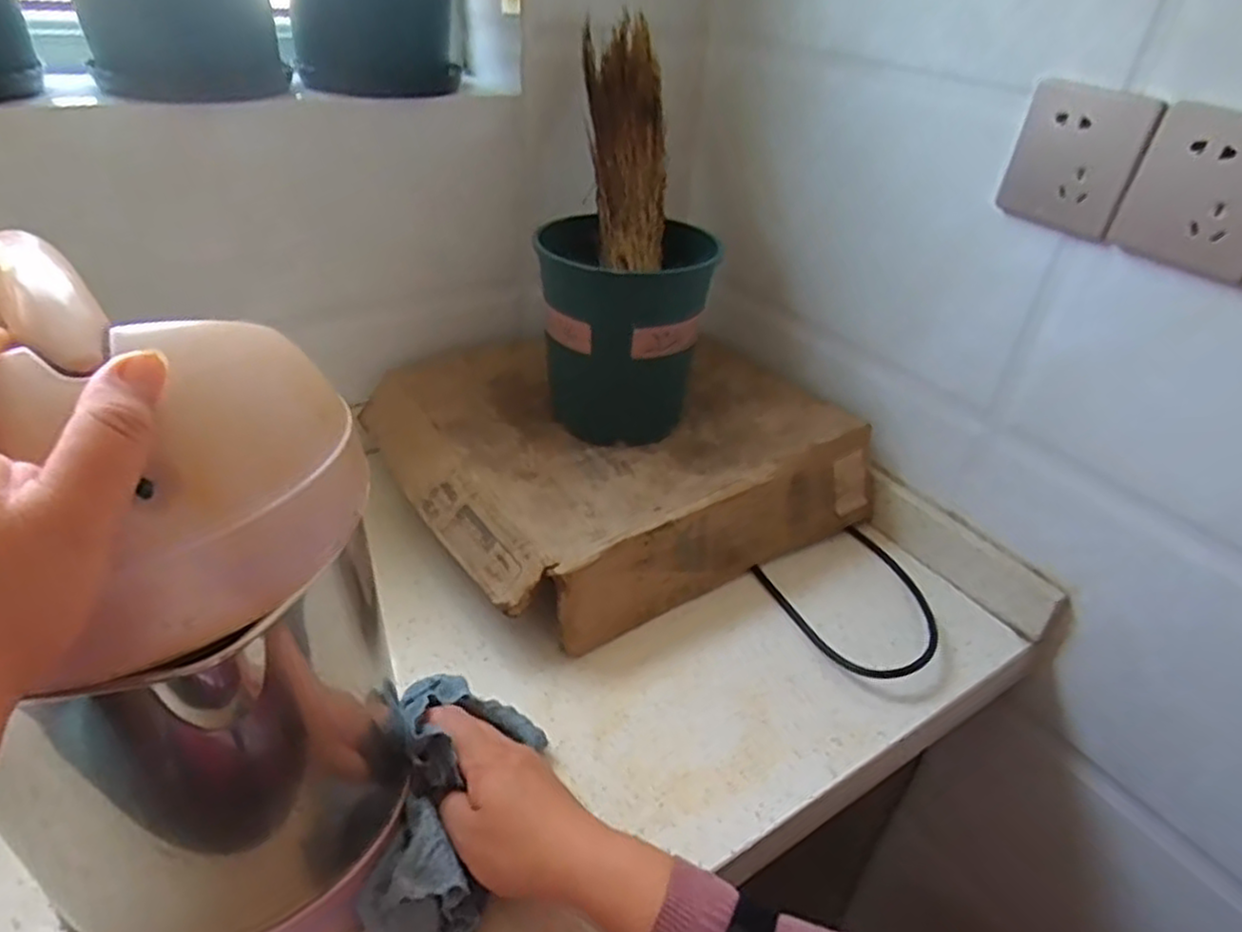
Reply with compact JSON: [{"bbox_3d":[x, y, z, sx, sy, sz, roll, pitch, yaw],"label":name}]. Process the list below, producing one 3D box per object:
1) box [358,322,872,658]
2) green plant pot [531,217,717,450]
[{"bbox_3d":[-0.008,-0.016,0.733,0.403,0.104,0.354,-17,40,-29],"label":"box"},{"bbox_3d":[0.002,-0.128,0.697,0.152,0.179,0.142,3,35,-2],"label":"green plant pot"}]

